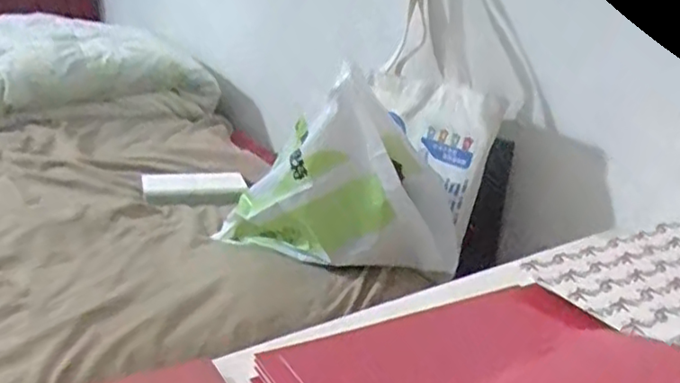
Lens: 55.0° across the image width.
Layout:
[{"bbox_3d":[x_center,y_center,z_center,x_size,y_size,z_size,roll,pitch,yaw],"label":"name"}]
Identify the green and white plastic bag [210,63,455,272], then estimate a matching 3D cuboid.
[{"bbox_3d":[0.011,-0.017,0.866,0.311,0.231,0.152,2,20,-11],"label":"green and white plastic bag"}]

